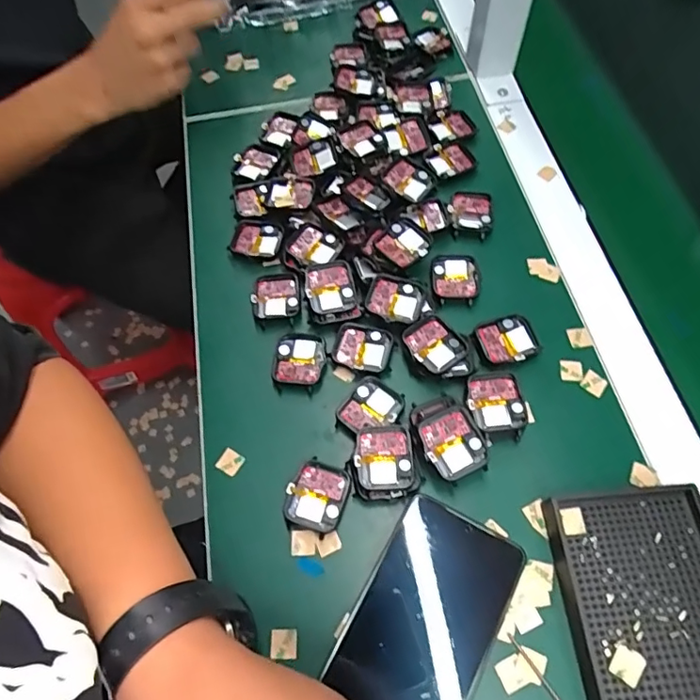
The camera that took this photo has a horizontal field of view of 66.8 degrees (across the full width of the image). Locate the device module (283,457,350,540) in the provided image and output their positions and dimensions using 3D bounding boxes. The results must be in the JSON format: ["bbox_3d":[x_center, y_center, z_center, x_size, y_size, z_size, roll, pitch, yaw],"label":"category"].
[{"bbox_3d":[-0.021,0.098,0.353,0.038,0.010,0.042,18,64,12],"label":"device module"}]

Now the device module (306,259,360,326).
[{"bbox_3d":[-0.015,-0.047,0.418,0.038,0.014,0.050,-11,62,-3],"label":"device module"}]

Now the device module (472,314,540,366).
[{"bbox_3d":[0.118,-0.006,0.399,0.043,0.011,0.038,-17,62,-6],"label":"device module"}]

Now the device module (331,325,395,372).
[{"bbox_3d":[0.009,-0.001,0.403,0.046,0.006,0.037,6,62,6],"label":"device module"}]

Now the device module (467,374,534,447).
[{"bbox_3d":[0.103,0.040,0.371,0.043,0.020,0.046,-14,62,-4],"label":"device module"}]

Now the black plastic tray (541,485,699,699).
[{"bbox_3d":[0.176,0.153,0.309,0.093,0.019,0.135,-5,62,1],"label":"black plastic tray"}]

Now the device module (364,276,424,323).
[{"bbox_3d":[0.035,-0.039,0.413,0.043,0.010,0.036,12,63,9],"label":"device module"}]

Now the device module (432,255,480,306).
[{"bbox_3d":[0.085,-0.058,0.426,0.035,0.006,0.043,-1,62,2],"label":"device module"}]

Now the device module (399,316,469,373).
[{"bbox_3d":[0.061,-0.003,0.392,0.038,0.014,0.042,-36,66,-15],"label":"device module"}]

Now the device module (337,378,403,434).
[{"bbox_3d":[0.015,0.042,0.377,0.037,0.007,0.041,37,70,20],"label":"device module"}]

